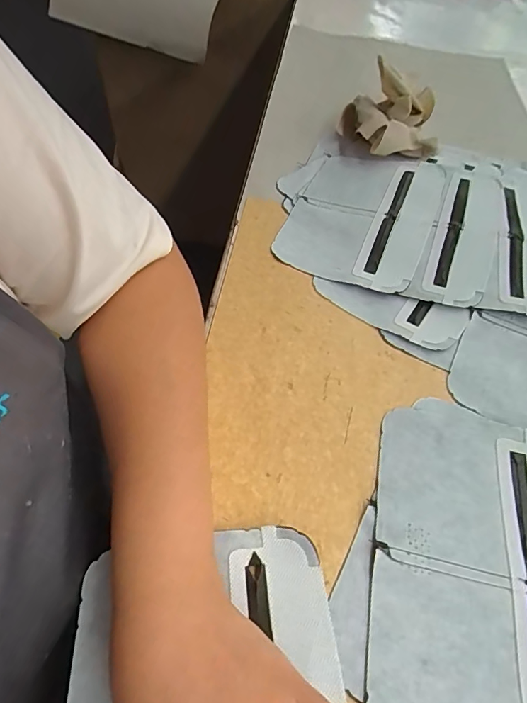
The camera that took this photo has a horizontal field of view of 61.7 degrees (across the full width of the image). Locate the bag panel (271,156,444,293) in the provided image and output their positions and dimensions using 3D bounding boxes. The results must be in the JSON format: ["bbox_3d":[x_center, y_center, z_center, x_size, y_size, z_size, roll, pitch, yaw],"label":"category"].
[{"bbox_3d":[0.097,-0.140,0.437,0.130,0.029,0.183,20,55,11],"label":"bag panel"}]

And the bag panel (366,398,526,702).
[{"bbox_3d":[0.129,0.123,0.257,0.125,0.004,0.197,12,54,5],"label":"bag panel"}]

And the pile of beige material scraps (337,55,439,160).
[{"bbox_3d":[0.148,-0.276,0.515,0.109,0.068,0.110,12,54,5],"label":"pile of beige material scraps"}]

